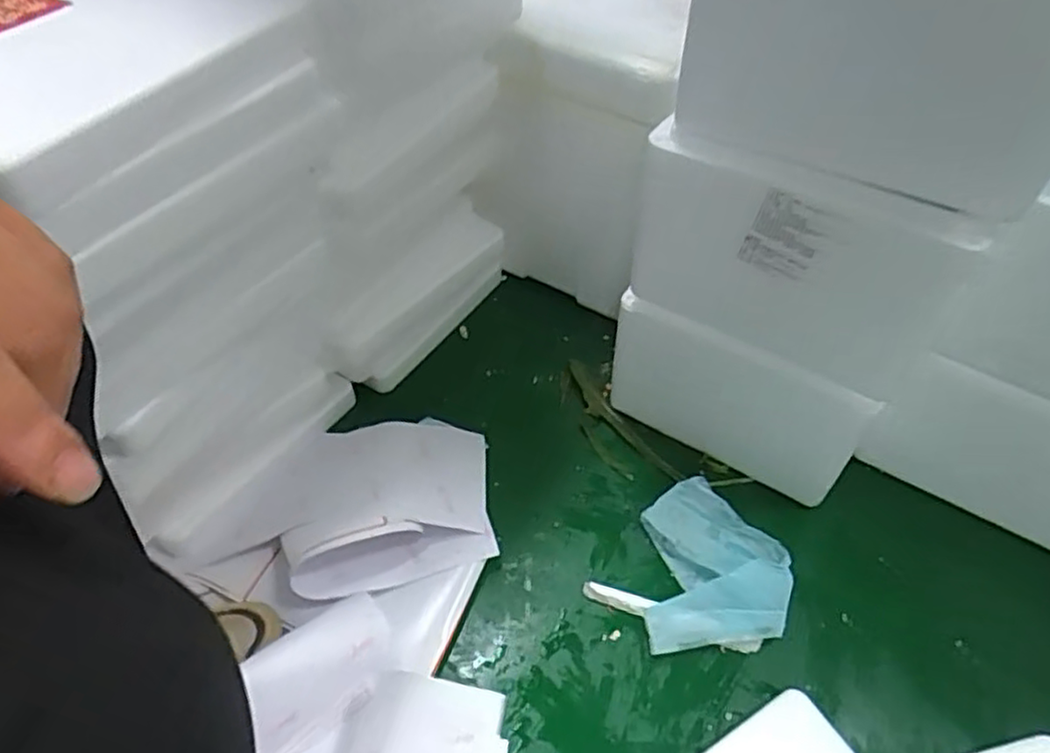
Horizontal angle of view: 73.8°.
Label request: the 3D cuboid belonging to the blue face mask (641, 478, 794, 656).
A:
[{"bbox_3d":[0.186,0.185,0.679,0.133,0.041,0.160,3,49,3],"label":"blue face mask"}]

